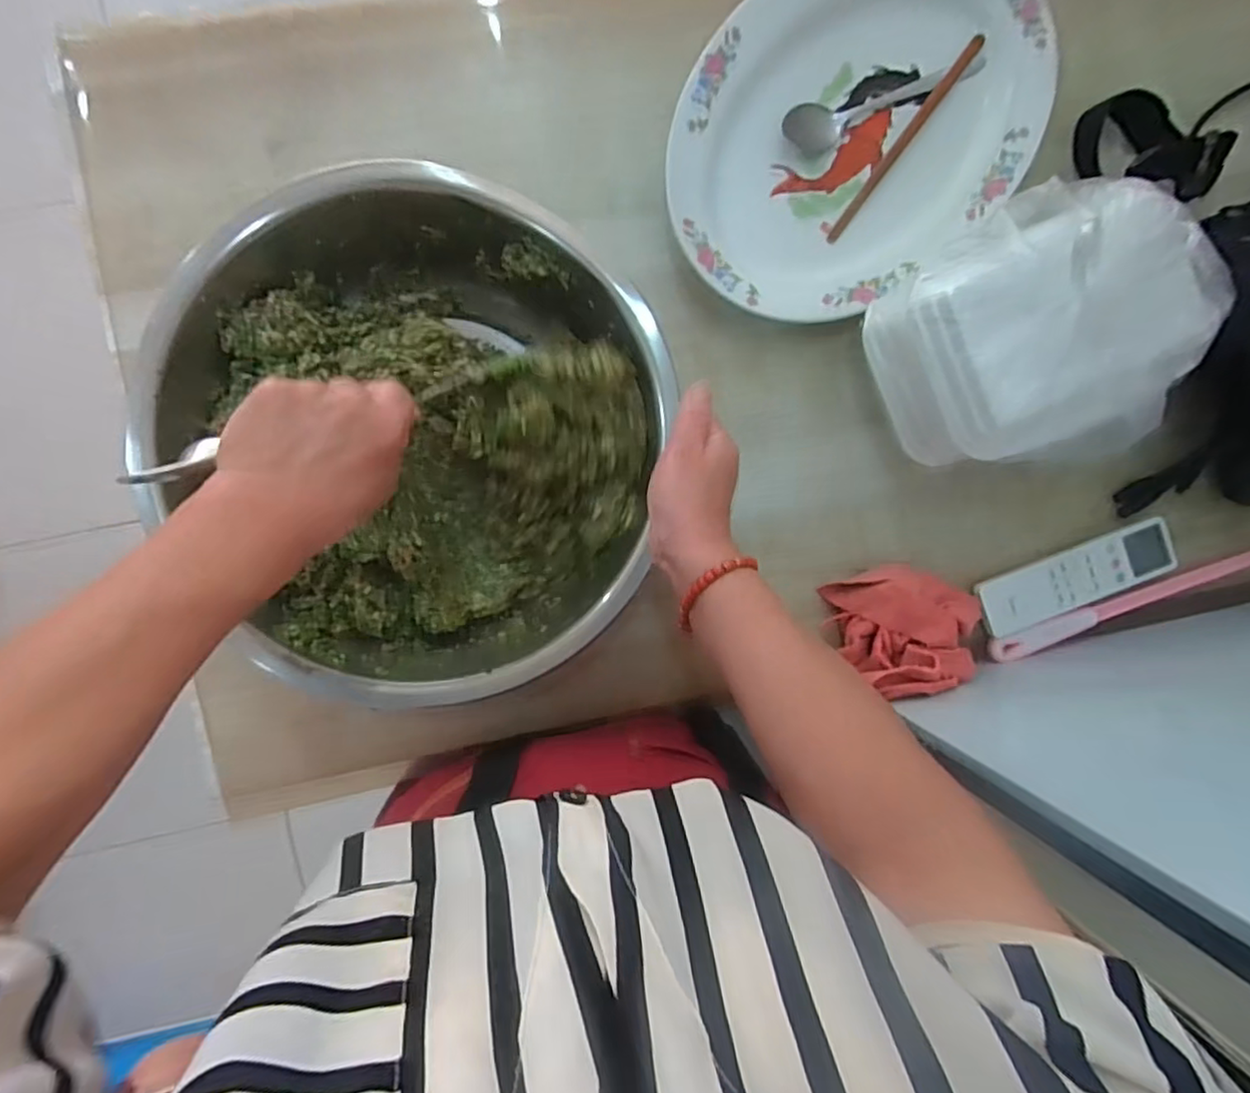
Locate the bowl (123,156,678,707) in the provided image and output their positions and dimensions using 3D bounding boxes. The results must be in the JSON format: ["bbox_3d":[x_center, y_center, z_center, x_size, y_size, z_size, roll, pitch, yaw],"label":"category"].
[{"bbox_3d":[-0.148,-0.082,0.468,0.323,0.098,0.311,0,92,-4],"label":"bowl"}]

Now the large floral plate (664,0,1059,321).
[{"bbox_3d":[0.181,-0.333,0.516,0.326,0.035,0.236,-37,94,-2],"label":"large floral plate"}]

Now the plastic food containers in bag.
[{"bbox_3d":[0.288,-0.143,0.461,0.182,0.133,0.176,-25,94,-3],"label":"plastic food containers in bag"}]

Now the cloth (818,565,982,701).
[{"bbox_3d":[0.230,0.066,0.525,0.119,0.037,0.101,-11,93,-4],"label":"cloth"}]

